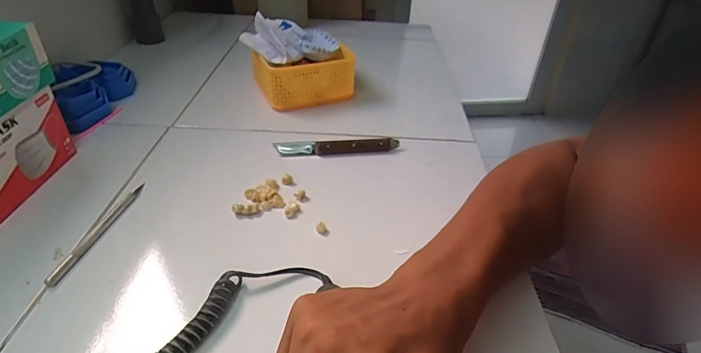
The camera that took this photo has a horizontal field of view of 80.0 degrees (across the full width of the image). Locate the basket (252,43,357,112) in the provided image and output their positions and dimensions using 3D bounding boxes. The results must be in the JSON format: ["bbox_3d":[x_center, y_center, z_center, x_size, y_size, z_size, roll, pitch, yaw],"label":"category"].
[{"bbox_3d":[-0.066,-0.141,0.602,0.135,0.070,0.077,-14,40,-21],"label":"basket"}]

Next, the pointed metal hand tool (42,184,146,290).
[{"bbox_3d":[-0.234,0.048,0.392,0.012,0.008,0.130,7,37,6],"label":"pointed metal hand tool"}]

